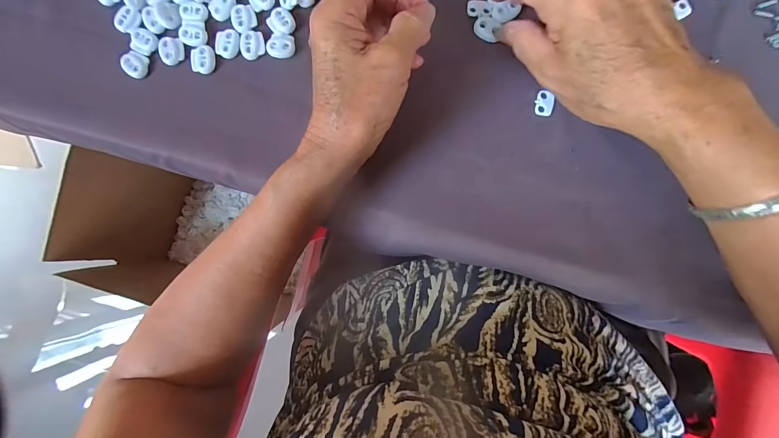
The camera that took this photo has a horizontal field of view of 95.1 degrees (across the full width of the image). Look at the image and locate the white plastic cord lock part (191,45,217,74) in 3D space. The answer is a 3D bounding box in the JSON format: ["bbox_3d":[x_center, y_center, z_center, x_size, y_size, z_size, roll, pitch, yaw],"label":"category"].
[{"bbox_3d":[-0.149,-0.128,0.284,0.019,0.004,0.022,4,90,4],"label":"white plastic cord lock part"}]

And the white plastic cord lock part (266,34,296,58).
[{"bbox_3d":[-0.085,-0.136,0.278,0.022,0.004,0.018,11,90,4],"label":"white plastic cord lock part"}]

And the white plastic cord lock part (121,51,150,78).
[{"bbox_3d":[-0.207,-0.126,0.289,0.019,0.006,0.019,0,89,4],"label":"white plastic cord lock part"}]

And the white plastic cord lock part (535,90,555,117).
[{"bbox_3d":[0.114,-0.085,0.263,0.012,0.004,0.018,11,90,4],"label":"white plastic cord lock part"}]

